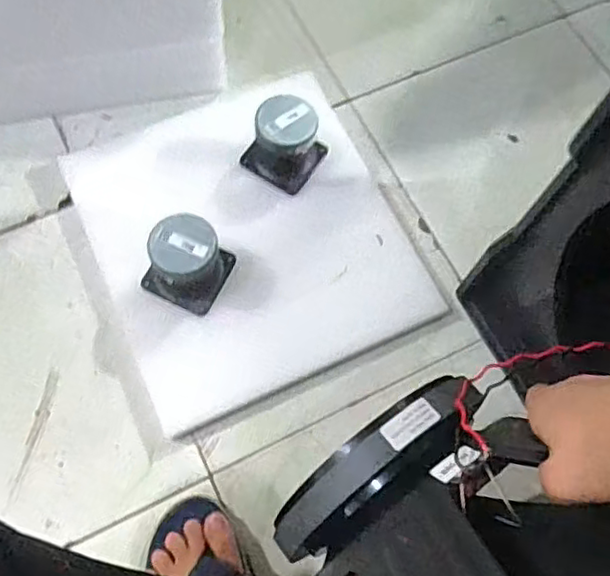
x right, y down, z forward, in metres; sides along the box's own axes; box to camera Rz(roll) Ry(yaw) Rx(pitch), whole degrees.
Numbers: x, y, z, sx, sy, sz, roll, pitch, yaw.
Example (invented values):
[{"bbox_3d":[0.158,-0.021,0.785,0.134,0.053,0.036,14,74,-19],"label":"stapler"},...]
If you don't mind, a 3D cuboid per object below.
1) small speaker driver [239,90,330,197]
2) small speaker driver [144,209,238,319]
[{"bbox_3d":[-0.026,-0.195,0.856,0.088,0.101,0.086,32,71,9],"label":"small speaker driver"},{"bbox_3d":[-0.143,-0.035,0.788,0.087,0.105,0.088,27,71,7],"label":"small speaker driver"}]

